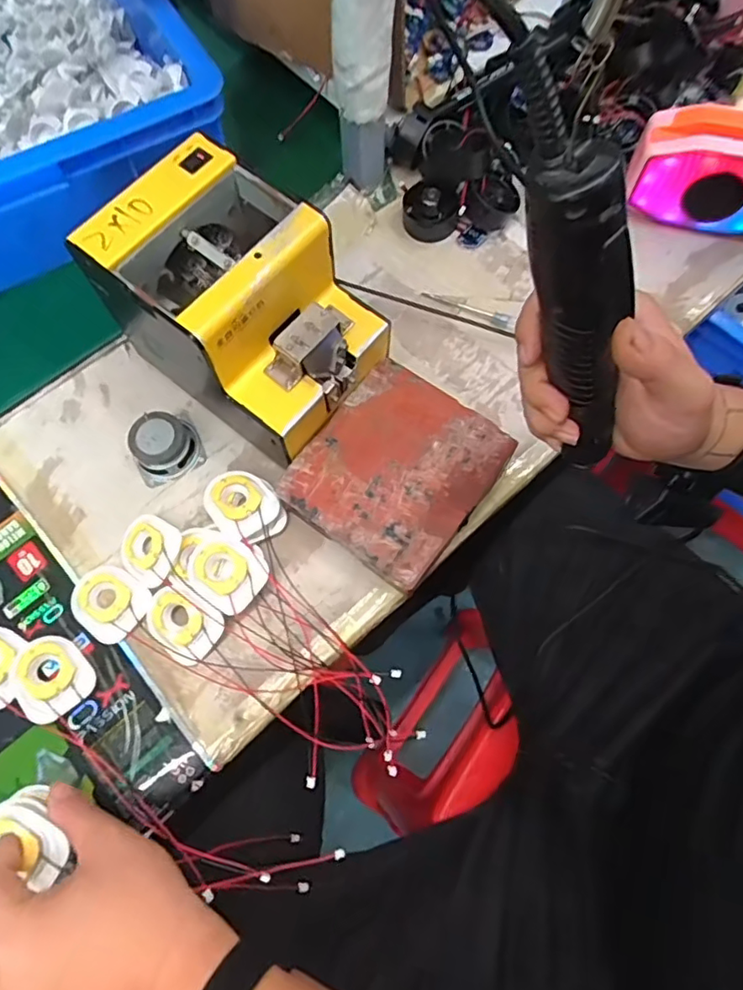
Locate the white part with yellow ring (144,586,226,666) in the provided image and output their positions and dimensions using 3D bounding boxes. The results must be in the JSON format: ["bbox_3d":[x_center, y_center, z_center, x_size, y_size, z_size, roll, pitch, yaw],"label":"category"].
[{"bbox_3d":[-0.141,0.095,0.423,0.062,0.011,0.046,31,95,6],"label":"white part with yellow ring"}]

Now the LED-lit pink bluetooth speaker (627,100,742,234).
[{"bbox_3d":[0.308,-0.289,0.511,0.145,0.085,0.059,14,71,5],"label":"LED-lit pink bluetooth speaker"}]

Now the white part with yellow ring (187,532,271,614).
[{"bbox_3d":[-0.109,0.056,0.429,0.058,0.012,0.049,39,75,12],"label":"white part with yellow ring"}]

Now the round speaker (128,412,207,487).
[{"bbox_3d":[-0.171,-0.043,0.472,0.052,0.028,0.053,-23,72,-8],"label":"round speaker"}]

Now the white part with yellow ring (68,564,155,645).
[{"bbox_3d":[-0.201,0.083,0.439,0.061,0.011,0.048,33,74,11],"label":"white part with yellow ring"}]

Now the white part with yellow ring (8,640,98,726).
[{"bbox_3d":[-0.232,0.132,0.413,0.050,0.011,0.054,0,71,0],"label":"white part with yellow ring"}]

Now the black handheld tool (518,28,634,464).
[{"bbox_3d":[0.099,-0.083,0.267,0.033,0.220,0.028,31,71,39],"label":"black handheld tool"}]

